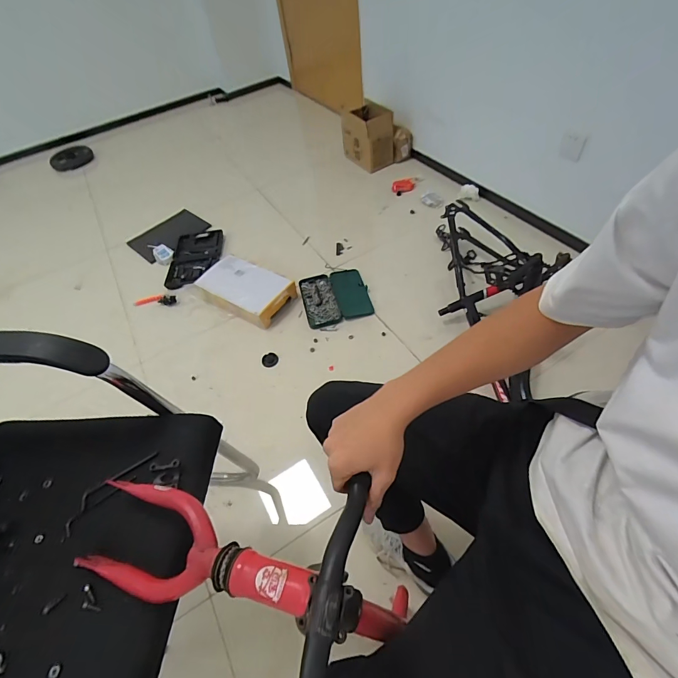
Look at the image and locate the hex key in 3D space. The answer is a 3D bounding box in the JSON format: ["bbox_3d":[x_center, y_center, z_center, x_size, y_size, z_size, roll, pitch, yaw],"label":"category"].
[{"bbox_3d":[-0.337,0.209,0.562,0.120,0.007,0.022,-38,56,-21],"label":"hex key"}]

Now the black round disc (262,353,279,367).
[{"bbox_3d":[-0.234,0.070,1.251,0.054,0.017,0.050,-2,53,3],"label":"black round disc"}]

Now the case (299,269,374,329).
[{"bbox_3d":[-0.014,-0.160,1.392,0.243,0.038,0.250,-13,53,-5],"label":"case"}]

